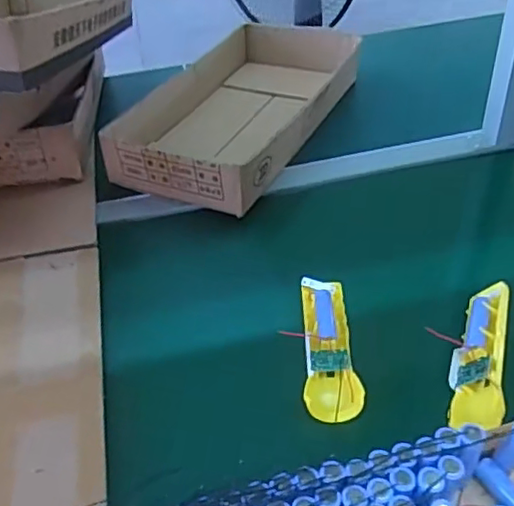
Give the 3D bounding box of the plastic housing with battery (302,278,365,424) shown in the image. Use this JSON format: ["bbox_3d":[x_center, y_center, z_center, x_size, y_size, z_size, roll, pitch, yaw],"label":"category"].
[{"bbox_3d":[0.070,0.086,0.584,0.049,0.016,0.163,-2,43,3],"label":"plastic housing with battery"}]

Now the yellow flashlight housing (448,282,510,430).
[{"bbox_3d":[0.208,0.093,0.563,0.050,0.029,0.154,-28,33,42],"label":"yellow flashlight housing"}]

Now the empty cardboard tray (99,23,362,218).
[{"bbox_3d":[-0.018,-0.217,0.886,0.225,0.081,0.408,16,47,22],"label":"empty cardboard tray"}]

